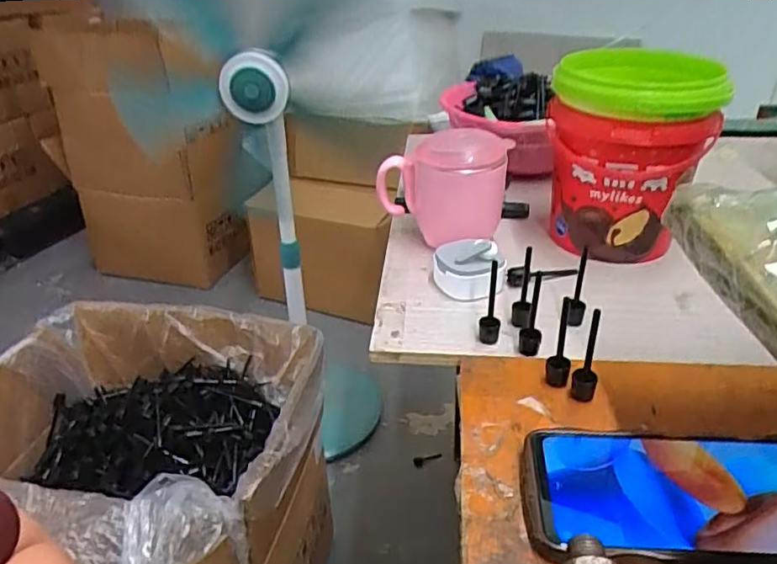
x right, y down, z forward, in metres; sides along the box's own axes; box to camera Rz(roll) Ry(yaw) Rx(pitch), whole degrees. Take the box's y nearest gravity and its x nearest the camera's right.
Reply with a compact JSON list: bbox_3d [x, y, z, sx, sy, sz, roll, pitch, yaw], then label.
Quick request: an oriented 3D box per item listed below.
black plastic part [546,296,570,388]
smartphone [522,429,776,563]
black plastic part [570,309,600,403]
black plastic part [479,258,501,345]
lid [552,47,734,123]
[{"bbox_3d":[0.108,0.040,0.382,0.014,0.060,0.014,8,33,15],"label":"black plastic part"},{"bbox_3d":[0.152,0.108,0.310,0.162,0.018,0.075,2,32,6],"label":"smartphone"},{"bbox_3d":[0.120,0.046,0.369,0.014,0.063,0.011,11,34,19],"label":"black plastic part"},{"bbox_3d":[0.072,0.015,0.431,0.014,0.064,0.013,5,32,11],"label":"black plastic part"},{"bbox_3d":[0.207,-0.168,0.512,0.128,0.028,0.149,11,34,19],"label":"lid"}]

